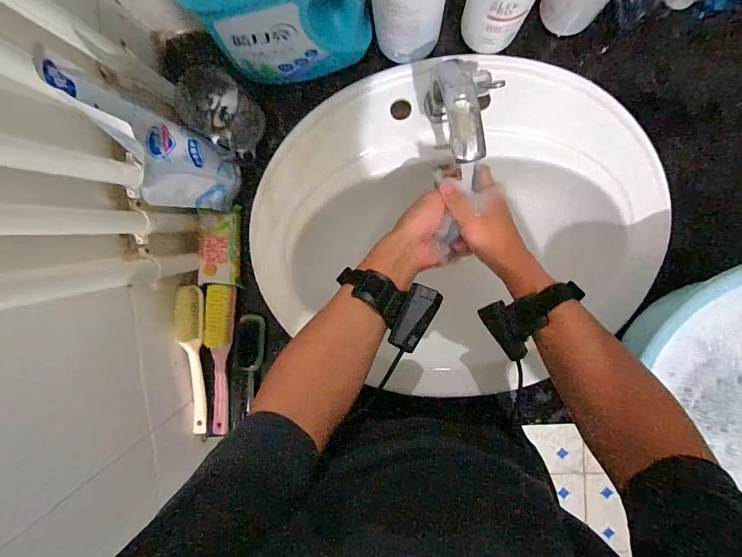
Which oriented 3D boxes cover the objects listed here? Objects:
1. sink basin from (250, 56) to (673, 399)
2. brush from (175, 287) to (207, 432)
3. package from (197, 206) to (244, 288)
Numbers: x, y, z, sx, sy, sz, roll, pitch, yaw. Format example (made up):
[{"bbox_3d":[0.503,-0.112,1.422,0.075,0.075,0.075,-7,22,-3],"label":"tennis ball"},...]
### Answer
[{"bbox_3d":[0.113,-0.062,0.578,0.531,0.147,0.429,4,97,4],"label":"sink basin"},{"bbox_3d":[-0.260,0.122,0.560,0.036,0.025,0.222,2,96,4],"label":"brush"},{"bbox_3d":[-0.215,-0.044,0.541,0.055,0.018,0.109,3,97,4],"label":"package"}]

